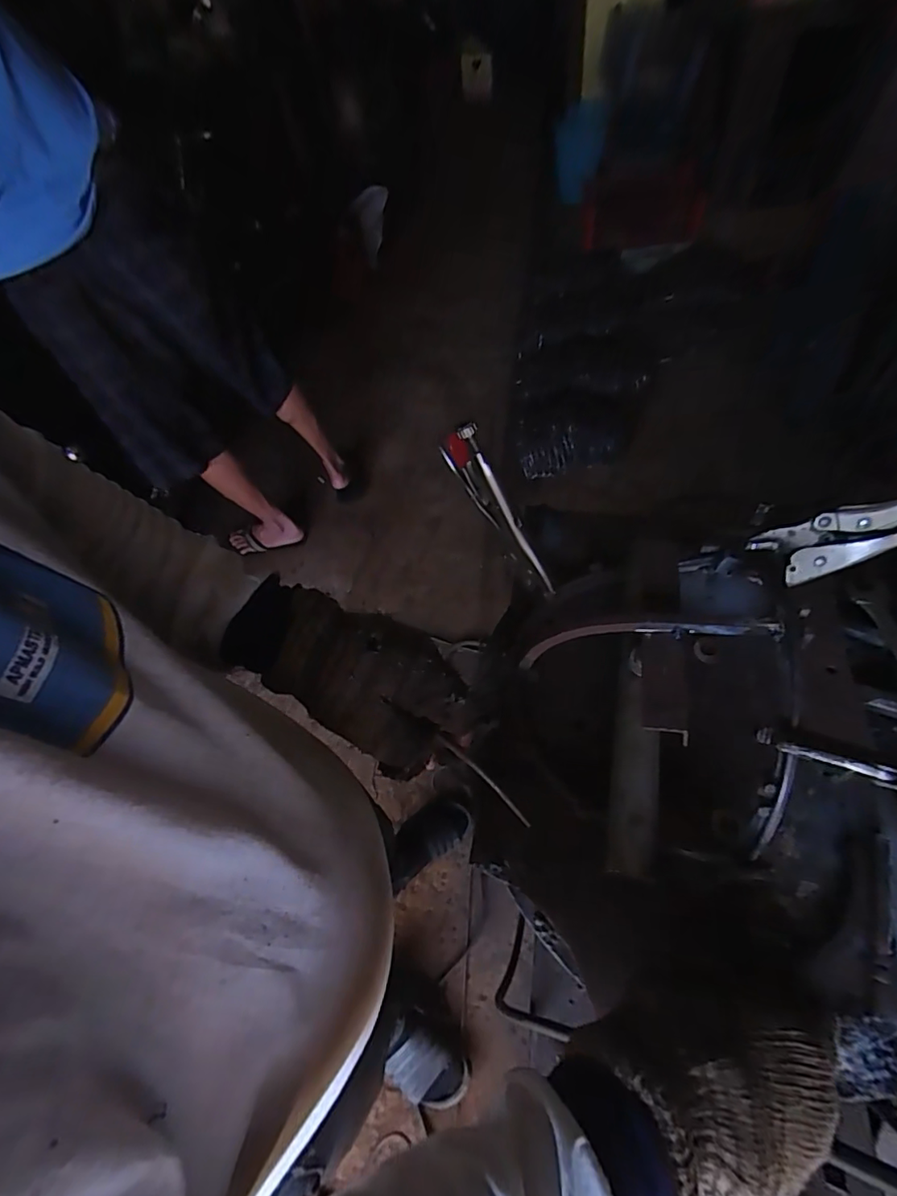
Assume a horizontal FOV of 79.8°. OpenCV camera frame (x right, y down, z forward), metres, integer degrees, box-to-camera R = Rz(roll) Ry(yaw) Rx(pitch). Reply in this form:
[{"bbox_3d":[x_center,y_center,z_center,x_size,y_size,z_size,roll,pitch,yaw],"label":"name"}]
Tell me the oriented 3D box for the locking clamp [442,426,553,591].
[{"bbox_3d":[0.044,-0.062,0.414,0.013,0.159,0.056,-48,29,-21],"label":"locking clamp"}]

